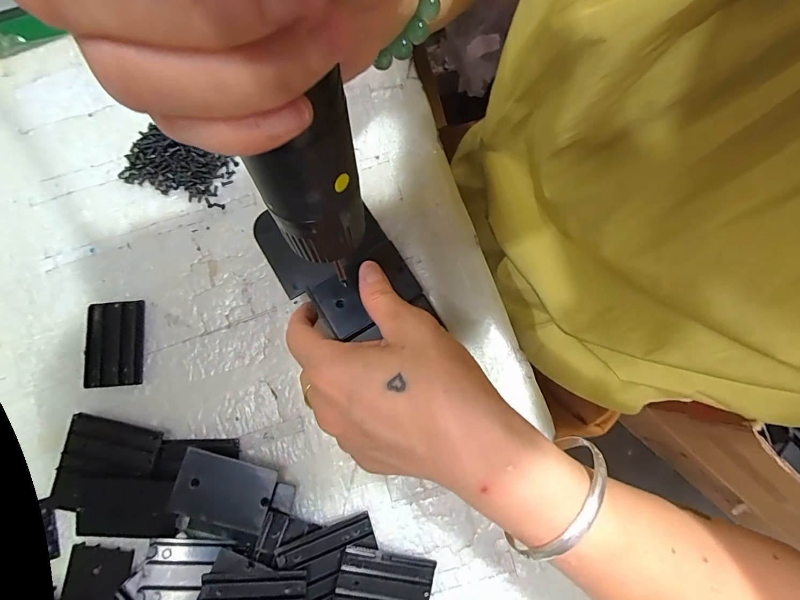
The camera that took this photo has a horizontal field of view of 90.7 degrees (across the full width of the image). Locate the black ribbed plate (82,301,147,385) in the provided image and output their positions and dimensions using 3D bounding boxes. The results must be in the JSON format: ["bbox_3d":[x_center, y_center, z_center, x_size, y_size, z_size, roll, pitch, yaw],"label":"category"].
[{"bbox_3d":[-0.186,0.028,0.258,0.036,0.006,0.054,-4,80,1],"label":"black ribbed plate"}]

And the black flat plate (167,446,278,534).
[{"bbox_3d":[-0.102,0.110,0.229,0.054,0.004,0.036,15,77,-2],"label":"black flat plate"}]

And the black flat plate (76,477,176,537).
[{"bbox_3d":[-0.160,0.122,0.232,0.060,0.009,0.033,-3,84,7],"label":"black flat plate"}]

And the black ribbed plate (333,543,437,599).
[{"bbox_3d":[-0.008,0.163,0.224,0.054,0.006,0.034,18,66,-7],"label":"black ribbed plate"}]

